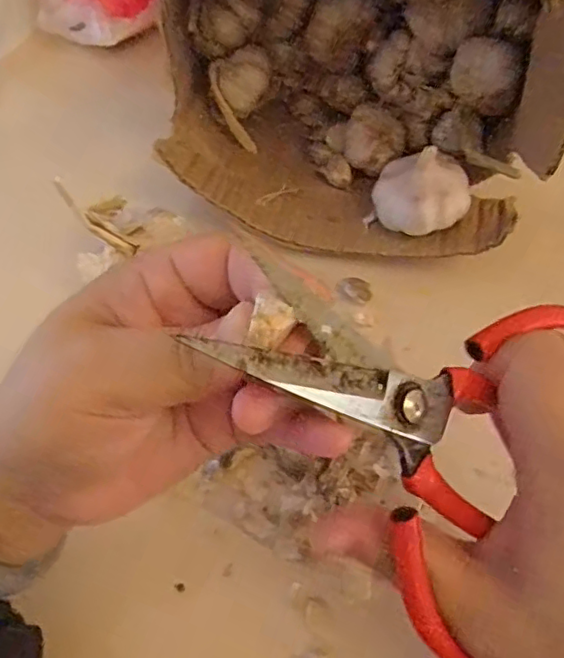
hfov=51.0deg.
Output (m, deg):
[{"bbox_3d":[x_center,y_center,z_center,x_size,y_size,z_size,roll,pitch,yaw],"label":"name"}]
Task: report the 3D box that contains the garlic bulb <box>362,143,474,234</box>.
[{"bbox_3d":[0.083,-0.079,0.355,0.055,0.050,0.044,12,60,7],"label":"garlic bulb"}]

